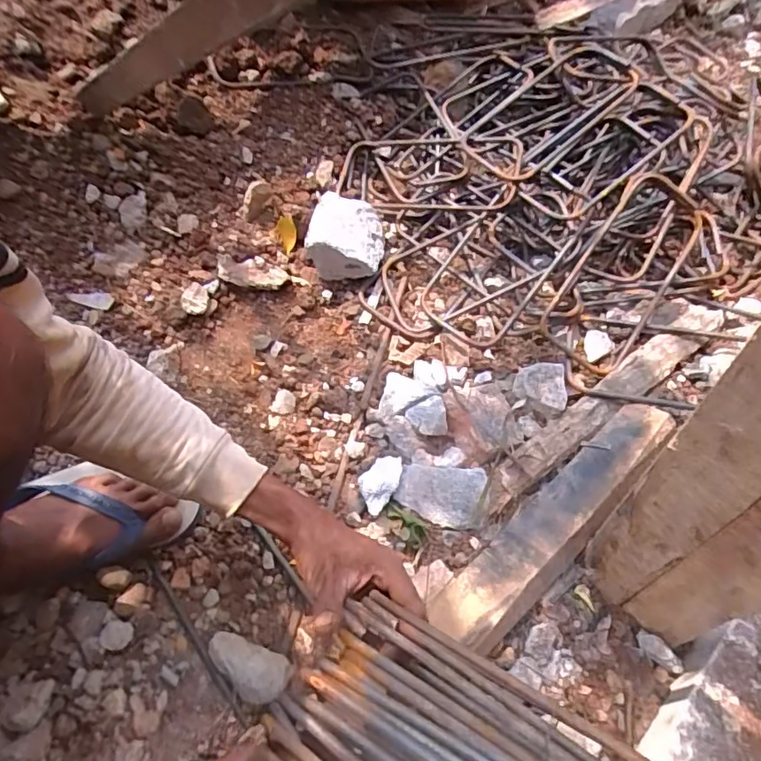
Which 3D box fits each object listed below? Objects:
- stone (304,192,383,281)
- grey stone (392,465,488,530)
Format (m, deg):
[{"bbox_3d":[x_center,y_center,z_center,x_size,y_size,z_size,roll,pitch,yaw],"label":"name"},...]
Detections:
[{"bbox_3d":[-0.042,-0.190,0.728,0.090,0.070,0.109,4,57,7],"label":"stone"},{"bbox_3d":[0.063,0.119,0.589,0.089,0.027,0.061,8,57,10],"label":"grey stone"}]

